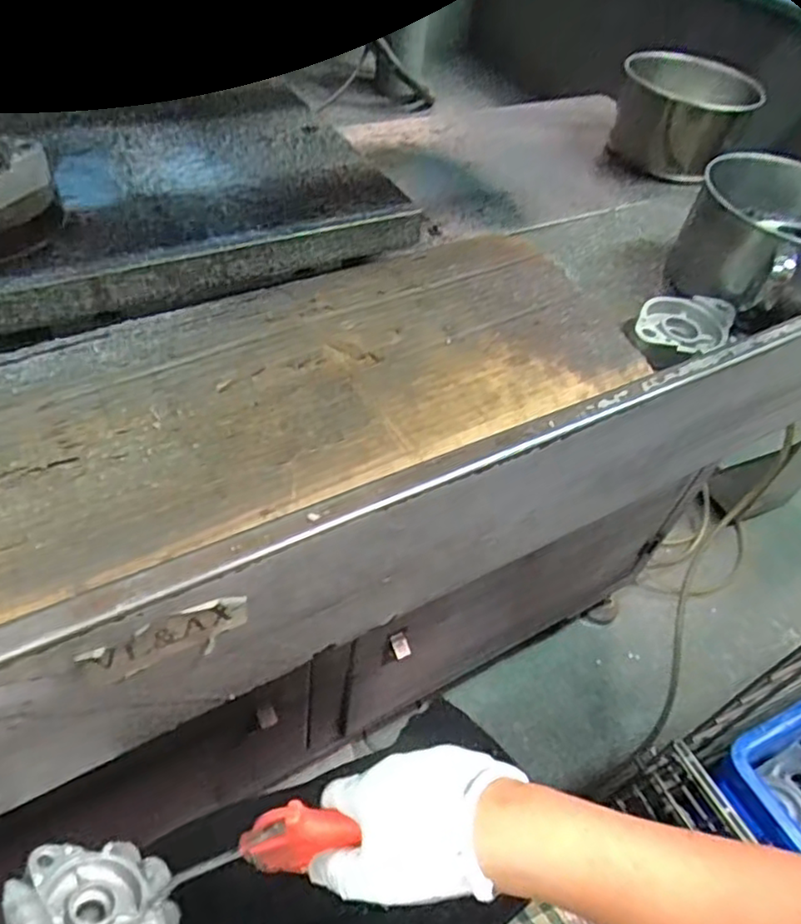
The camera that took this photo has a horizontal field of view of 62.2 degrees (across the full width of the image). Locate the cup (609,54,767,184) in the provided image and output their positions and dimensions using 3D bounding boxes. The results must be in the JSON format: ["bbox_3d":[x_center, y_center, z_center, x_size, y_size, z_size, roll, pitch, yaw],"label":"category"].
[{"bbox_3d":[0.302,-0.371,0.712,0.126,0.093,0.126,5,48,-5],"label":"cup"}]

